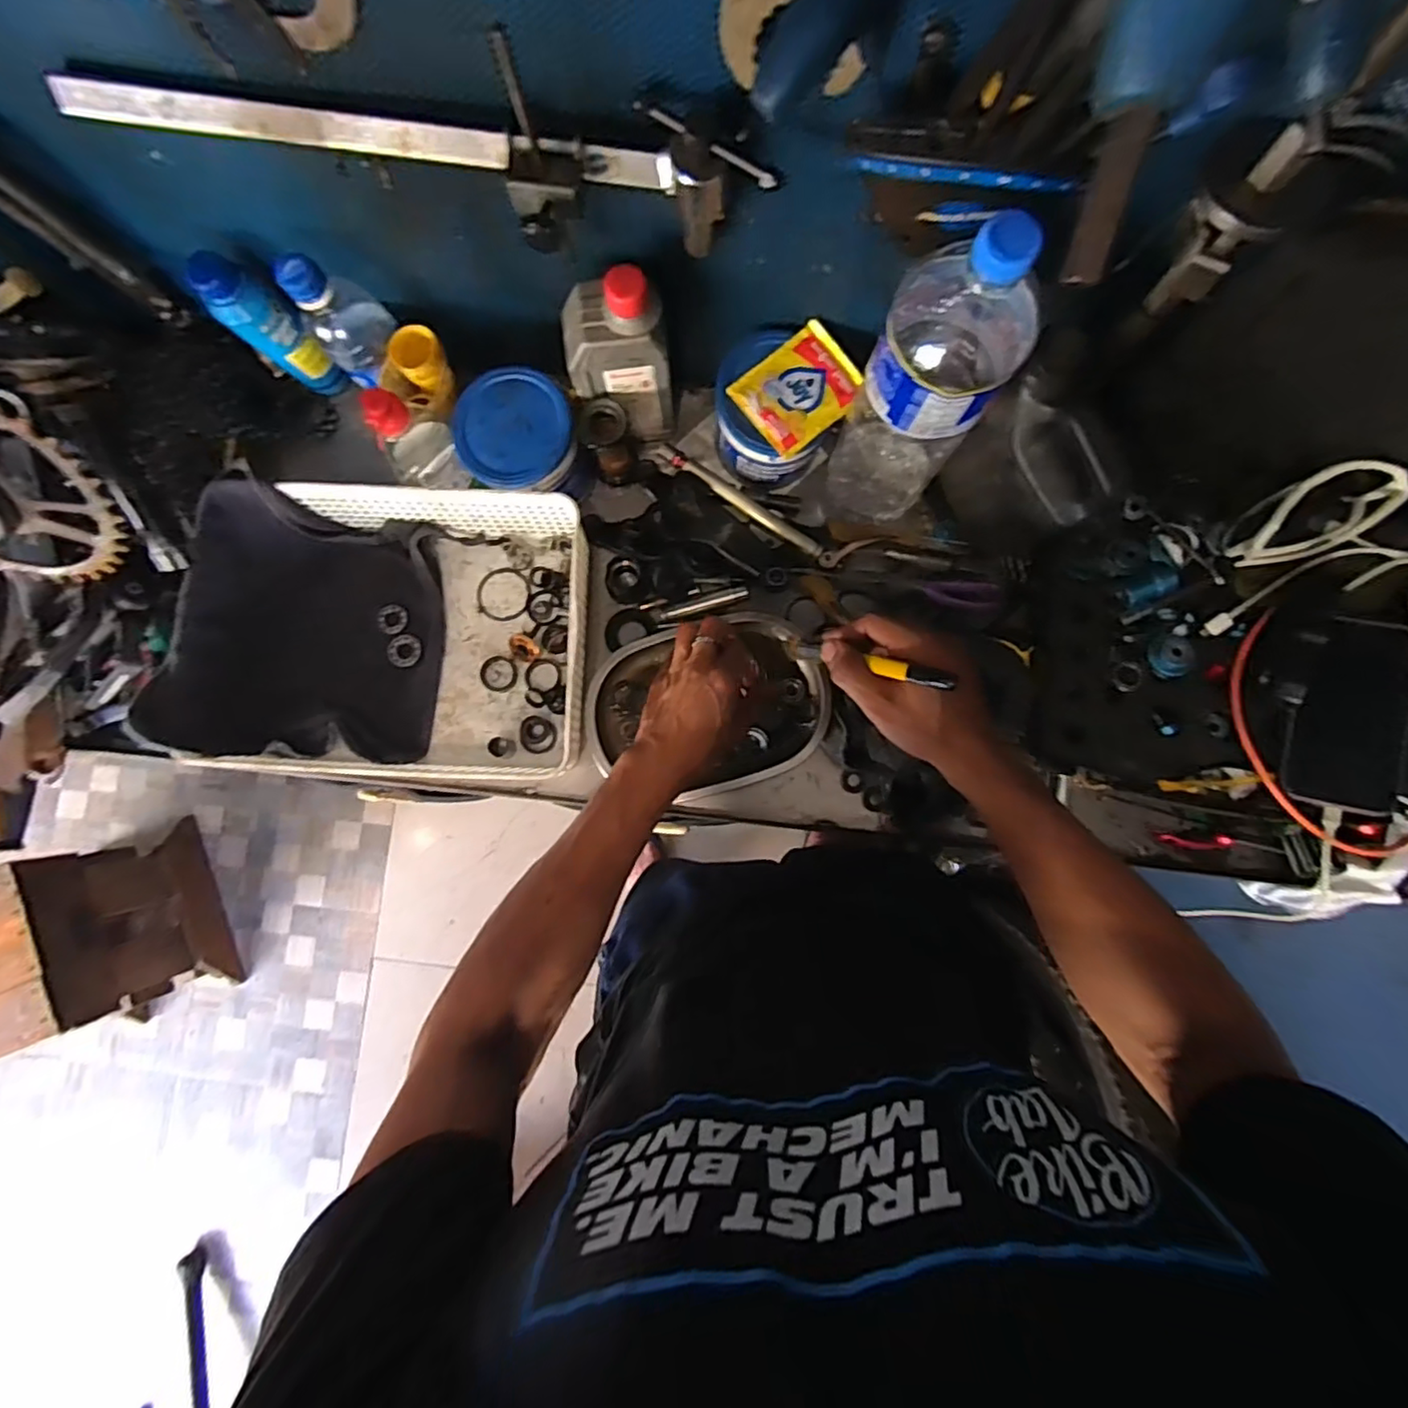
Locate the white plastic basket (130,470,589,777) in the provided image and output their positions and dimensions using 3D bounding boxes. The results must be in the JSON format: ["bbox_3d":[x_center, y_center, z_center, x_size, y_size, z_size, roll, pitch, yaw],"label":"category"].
[{"bbox_3d":[-0.275,-0.065,0.566,0.332,0.097,0.258,2,85,2],"label":"white plastic basket"}]

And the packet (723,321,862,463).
[{"bbox_3d":[0.083,-0.268,0.534,0.097,0.010,0.079,-40,85,-2],"label":"packet"}]

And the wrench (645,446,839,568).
[{"bbox_3d":[0.037,-0.190,0.596,0.209,0.014,0.019,31,87,4],"label":"wrench"}]

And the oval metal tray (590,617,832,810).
[{"bbox_3d":[0.005,0.002,0.591,0.222,0.026,0.156,-16,85,0],"label":"oval metal tray"}]

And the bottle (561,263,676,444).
[{"bbox_3d":[-0.069,-0.285,0.532,0.081,0.175,0.049,3,85,2],"label":"bottle"}]

